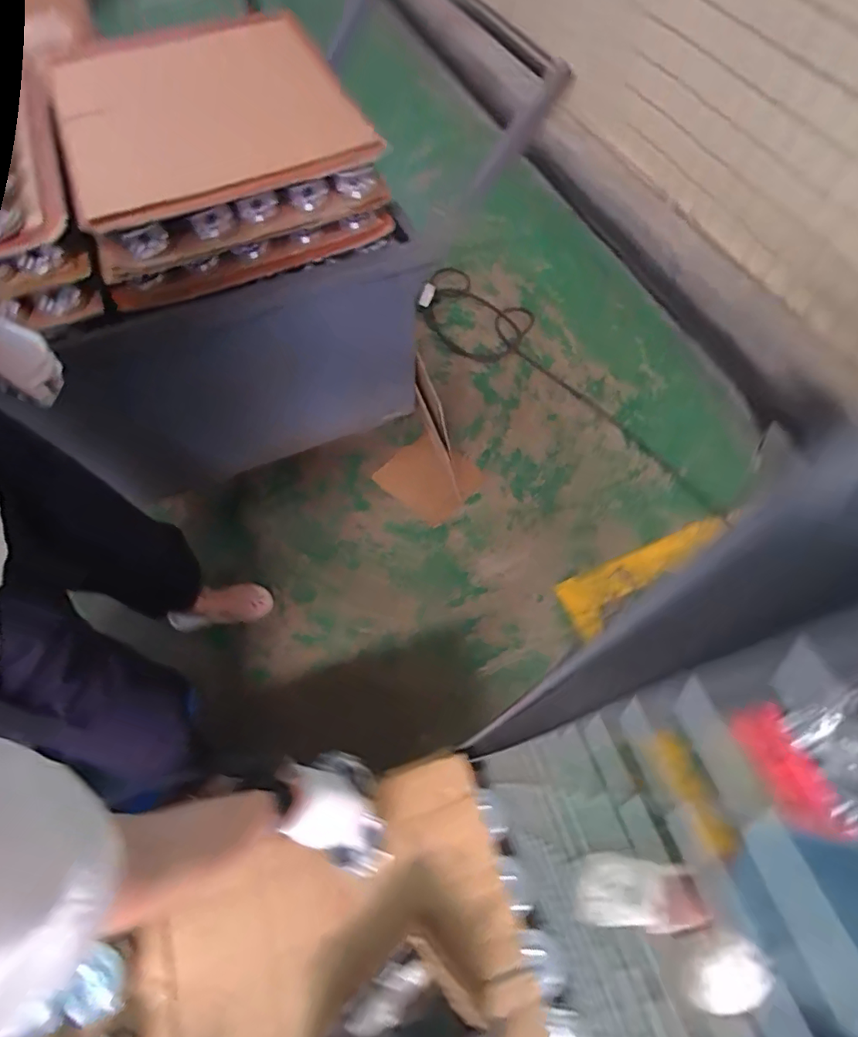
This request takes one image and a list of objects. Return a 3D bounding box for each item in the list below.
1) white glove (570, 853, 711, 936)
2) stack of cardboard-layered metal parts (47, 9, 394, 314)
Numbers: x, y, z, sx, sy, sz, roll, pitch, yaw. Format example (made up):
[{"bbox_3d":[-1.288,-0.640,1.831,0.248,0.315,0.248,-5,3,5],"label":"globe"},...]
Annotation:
[{"bbox_3d":[0.419,0.759,0.986,0.230,0.051,0.119,-8,36,19],"label":"white glove"},{"bbox_3d":[-0.413,-0.698,0.919,0.503,0.162,0.557,-23,66,-12],"label":"stack of cardboard-layered metal parts"}]

